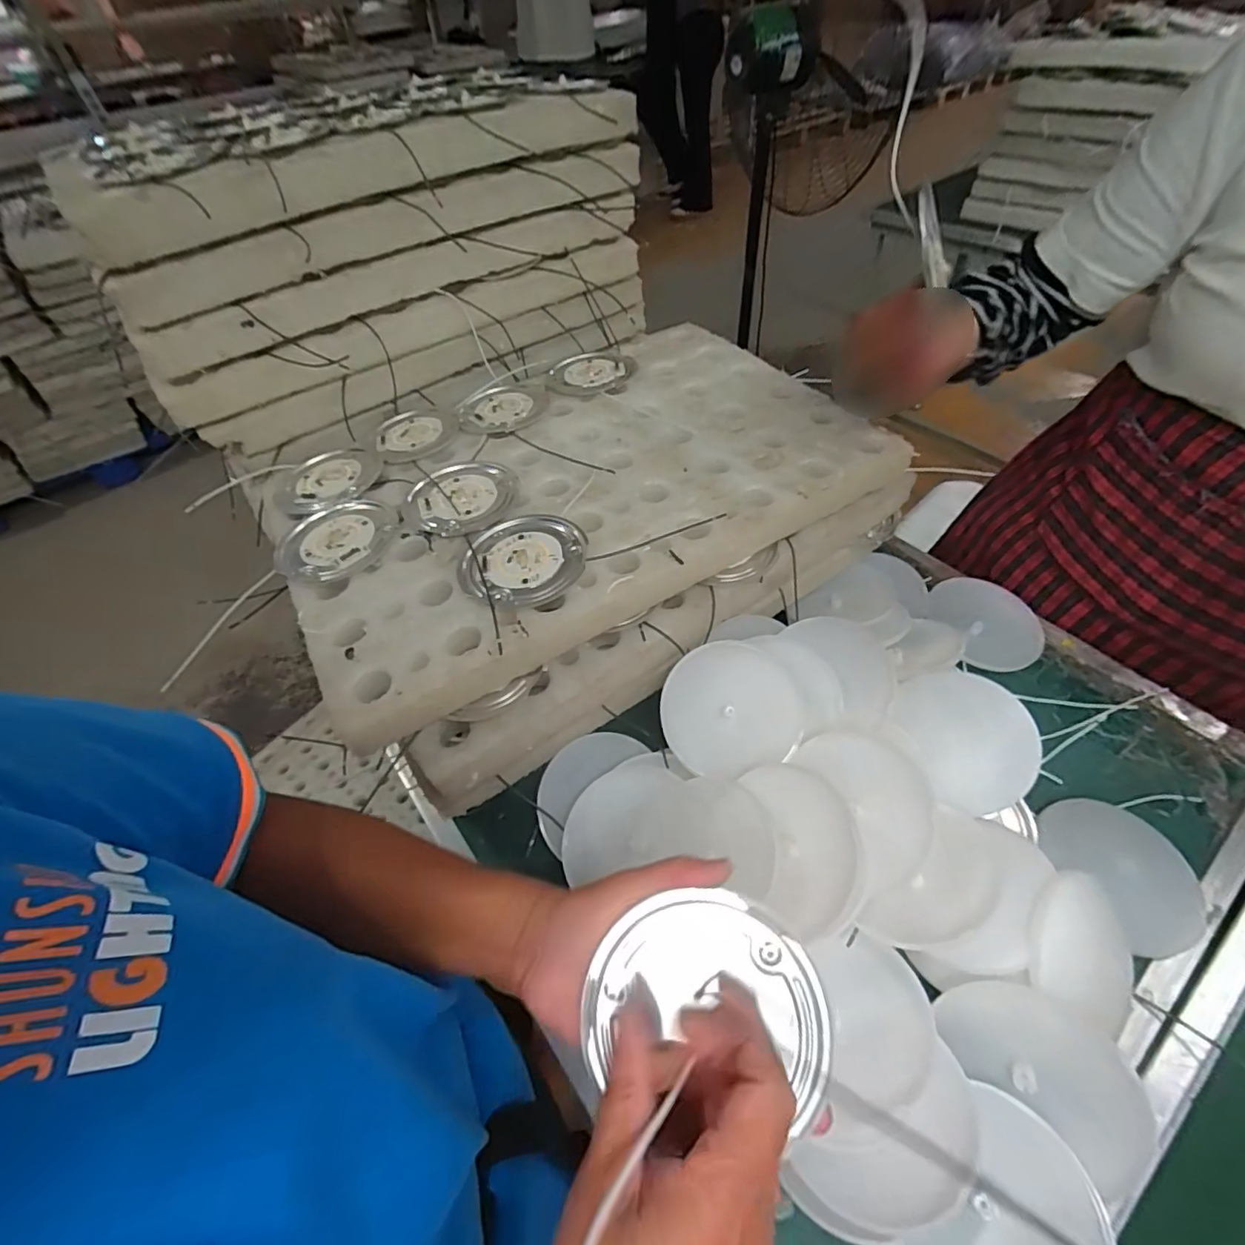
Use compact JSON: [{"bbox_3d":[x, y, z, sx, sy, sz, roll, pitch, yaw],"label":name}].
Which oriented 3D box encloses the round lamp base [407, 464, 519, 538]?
[{"bbox_3d":[-0.147,-0.119,0.515,0.095,0.008,0.102,-1,51,2],"label":"round lamp base"}]

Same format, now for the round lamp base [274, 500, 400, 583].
[{"bbox_3d":[-0.250,-0.076,0.493,0.101,0.008,0.097,-1,51,2],"label":"round lamp base"}]

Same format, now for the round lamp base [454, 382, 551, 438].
[{"bbox_3d":[-0.132,-0.241,0.618,0.097,0.007,0.100,-1,51,2],"label":"round lamp base"}]

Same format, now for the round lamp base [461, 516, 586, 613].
[{"bbox_3d":[-0.080,-0.053,0.453,0.096,0.010,0.102,-1,51,2],"label":"round lamp base"}]

